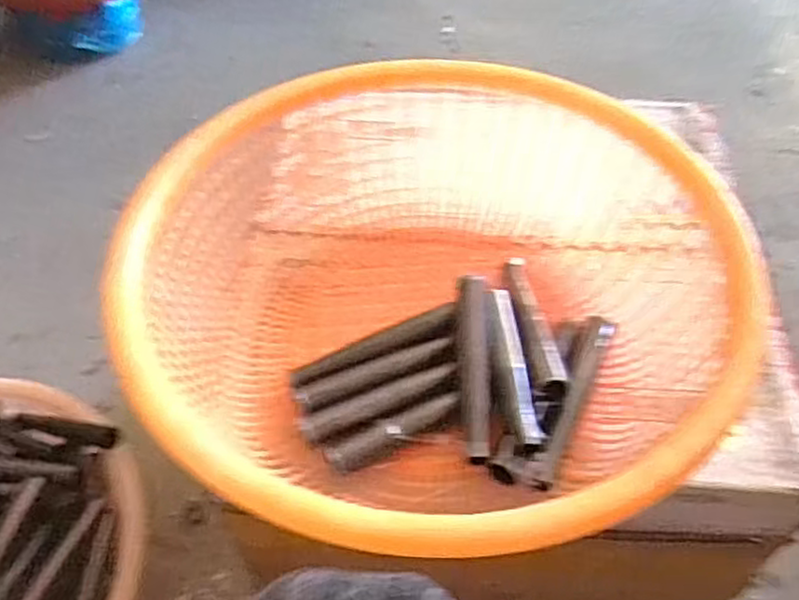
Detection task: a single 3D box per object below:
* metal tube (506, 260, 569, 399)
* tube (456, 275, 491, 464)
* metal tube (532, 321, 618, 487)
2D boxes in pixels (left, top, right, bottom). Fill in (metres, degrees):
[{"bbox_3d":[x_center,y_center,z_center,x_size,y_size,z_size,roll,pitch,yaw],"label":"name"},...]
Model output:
[{"bbox_3d":[0.101,0.015,0.541,0.023,0.018,0.152,-3,37,-1],"label":"metal tube"},{"bbox_3d":[0.052,0.045,0.501,0.023,0.016,0.148,3,52,3],"label":"tube"},{"bbox_3d":[0.125,0.068,0.504,0.020,0.023,0.160,21,55,16],"label":"metal tube"}]

